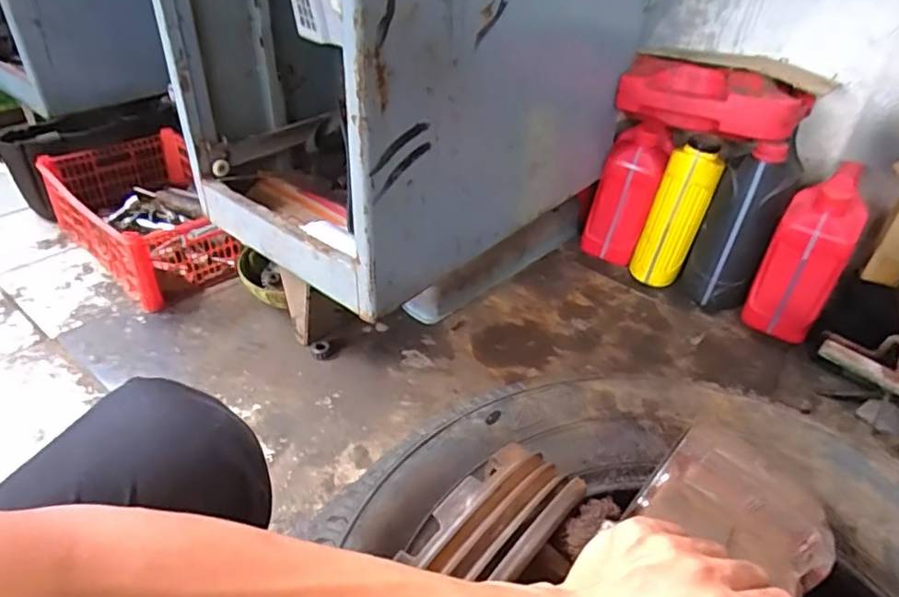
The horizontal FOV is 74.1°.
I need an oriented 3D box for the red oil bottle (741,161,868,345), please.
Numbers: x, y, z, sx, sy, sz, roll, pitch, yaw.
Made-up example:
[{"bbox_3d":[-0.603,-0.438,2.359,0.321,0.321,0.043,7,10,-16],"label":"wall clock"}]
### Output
[{"bbox_3d":[0.617,-0.074,1.038,0.110,0.279,0.149,23,41,23],"label":"red oil bottle"}]

